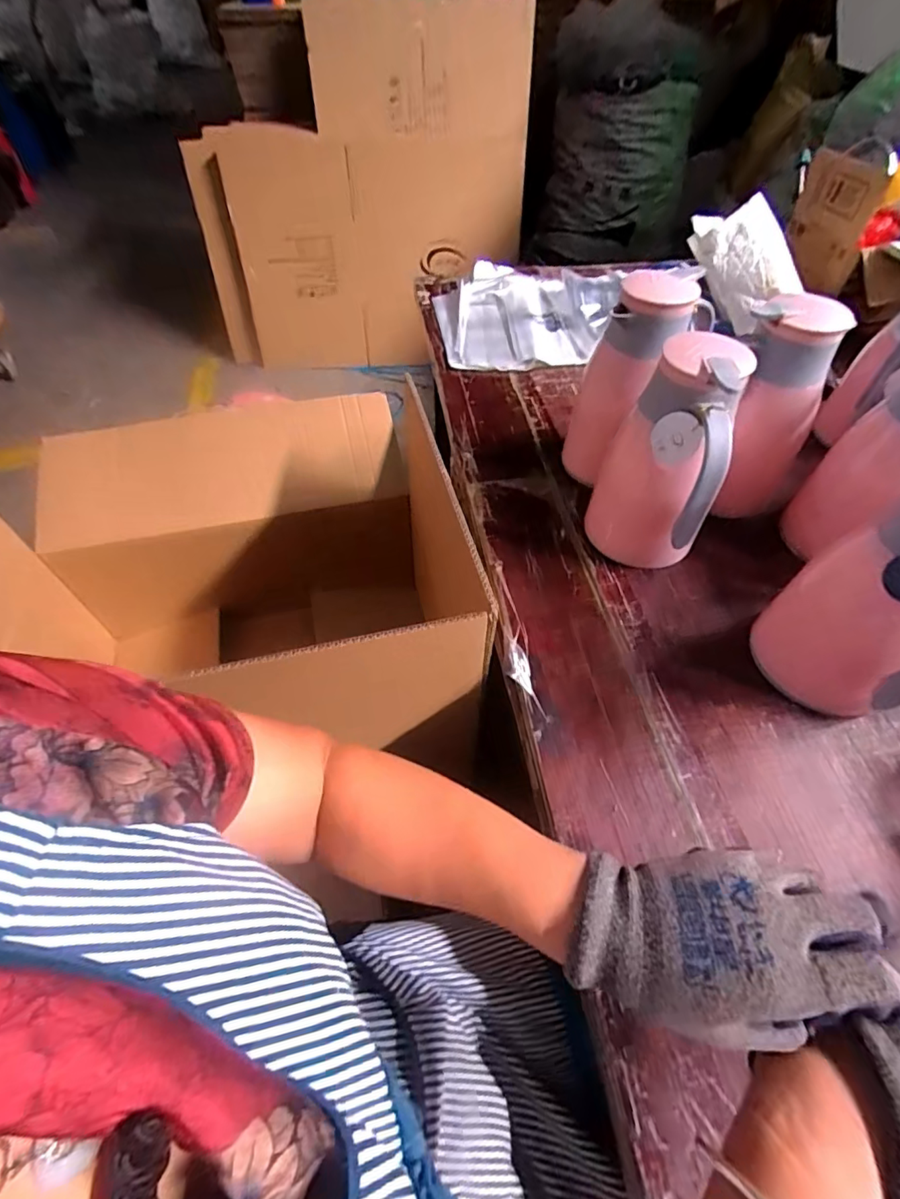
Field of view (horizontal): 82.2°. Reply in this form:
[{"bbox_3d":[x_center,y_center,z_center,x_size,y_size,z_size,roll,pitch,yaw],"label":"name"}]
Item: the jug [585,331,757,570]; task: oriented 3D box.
[{"bbox_3d":[0.233,-0.141,0.584,0.118,0.256,0.127,15,55,12],"label":"jug"}]

